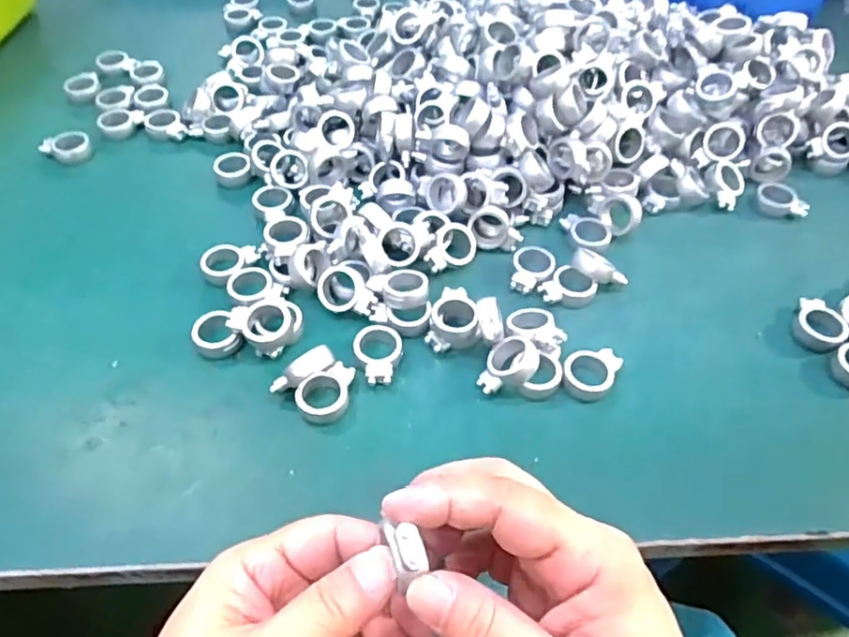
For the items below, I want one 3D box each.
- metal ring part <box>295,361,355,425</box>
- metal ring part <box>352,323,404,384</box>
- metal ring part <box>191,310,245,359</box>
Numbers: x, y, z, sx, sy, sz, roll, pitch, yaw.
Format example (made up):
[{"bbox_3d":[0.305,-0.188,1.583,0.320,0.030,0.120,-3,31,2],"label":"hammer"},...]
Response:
[{"bbox_3d":[-0.047,0.037,0.310,0.034,0.014,0.023,-37,62,-27],"label":"metal ring part"},{"bbox_3d":[-0.024,0.019,0.326,0.025,0.008,0.033,-2,52,-4],"label":"metal ring part"},{"bbox_3d":[-0.112,0.009,0.332,0.024,0.015,0.026,1,52,-2],"label":"metal ring part"}]

